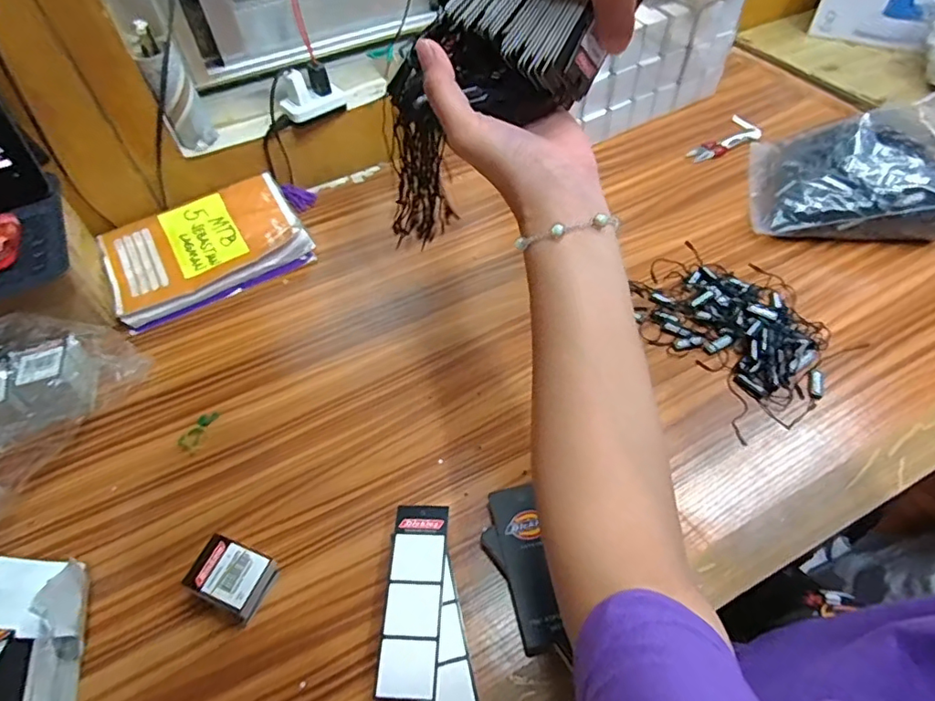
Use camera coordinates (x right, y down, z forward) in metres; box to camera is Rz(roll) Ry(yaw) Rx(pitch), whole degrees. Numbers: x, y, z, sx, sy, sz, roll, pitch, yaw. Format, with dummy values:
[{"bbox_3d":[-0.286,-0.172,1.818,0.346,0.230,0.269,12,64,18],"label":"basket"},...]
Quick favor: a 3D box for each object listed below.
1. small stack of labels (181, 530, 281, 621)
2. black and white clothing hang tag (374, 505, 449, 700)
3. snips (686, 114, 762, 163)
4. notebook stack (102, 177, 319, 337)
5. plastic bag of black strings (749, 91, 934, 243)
[{"bbox_3d":[-0.161,0.158,0.378,0.050,0.030,0.039,21,57,18],"label":"small stack of labels"},{"bbox_3d":[-0.035,0.160,0.357,0.036,0.004,0.118,1,53,4],"label":"black and white clothing hang tag"},{"bbox_3d":[0.334,-0.268,0.692,0.122,0.011,0.049,-38,60,-23],"label":"snips"},{"bbox_3d":[-0.280,-0.121,0.609,0.227,0.023,0.152,-30,58,-18],"label":"notebook stack"},{"bbox_3d":[0.477,-0.186,0.568,0.317,0.088,0.170,9,54,10],"label":"plastic bag of black strings"}]

